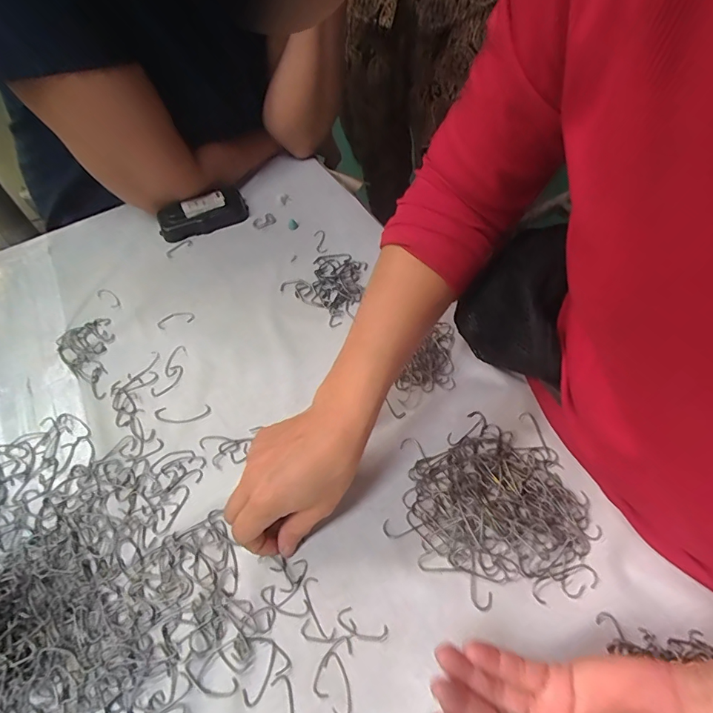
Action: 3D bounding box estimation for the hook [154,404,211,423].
[{"bbox_3d":[-0.160,0.052,0.408,0.051,0.004,0.017,-3,55,2],"label":"hook"}]

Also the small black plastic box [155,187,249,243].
[{"bbox_3d":[-0.190,-0.178,0.552,0.108,0.030,0.042,-27,58,-14],"label":"small black plastic box"}]

